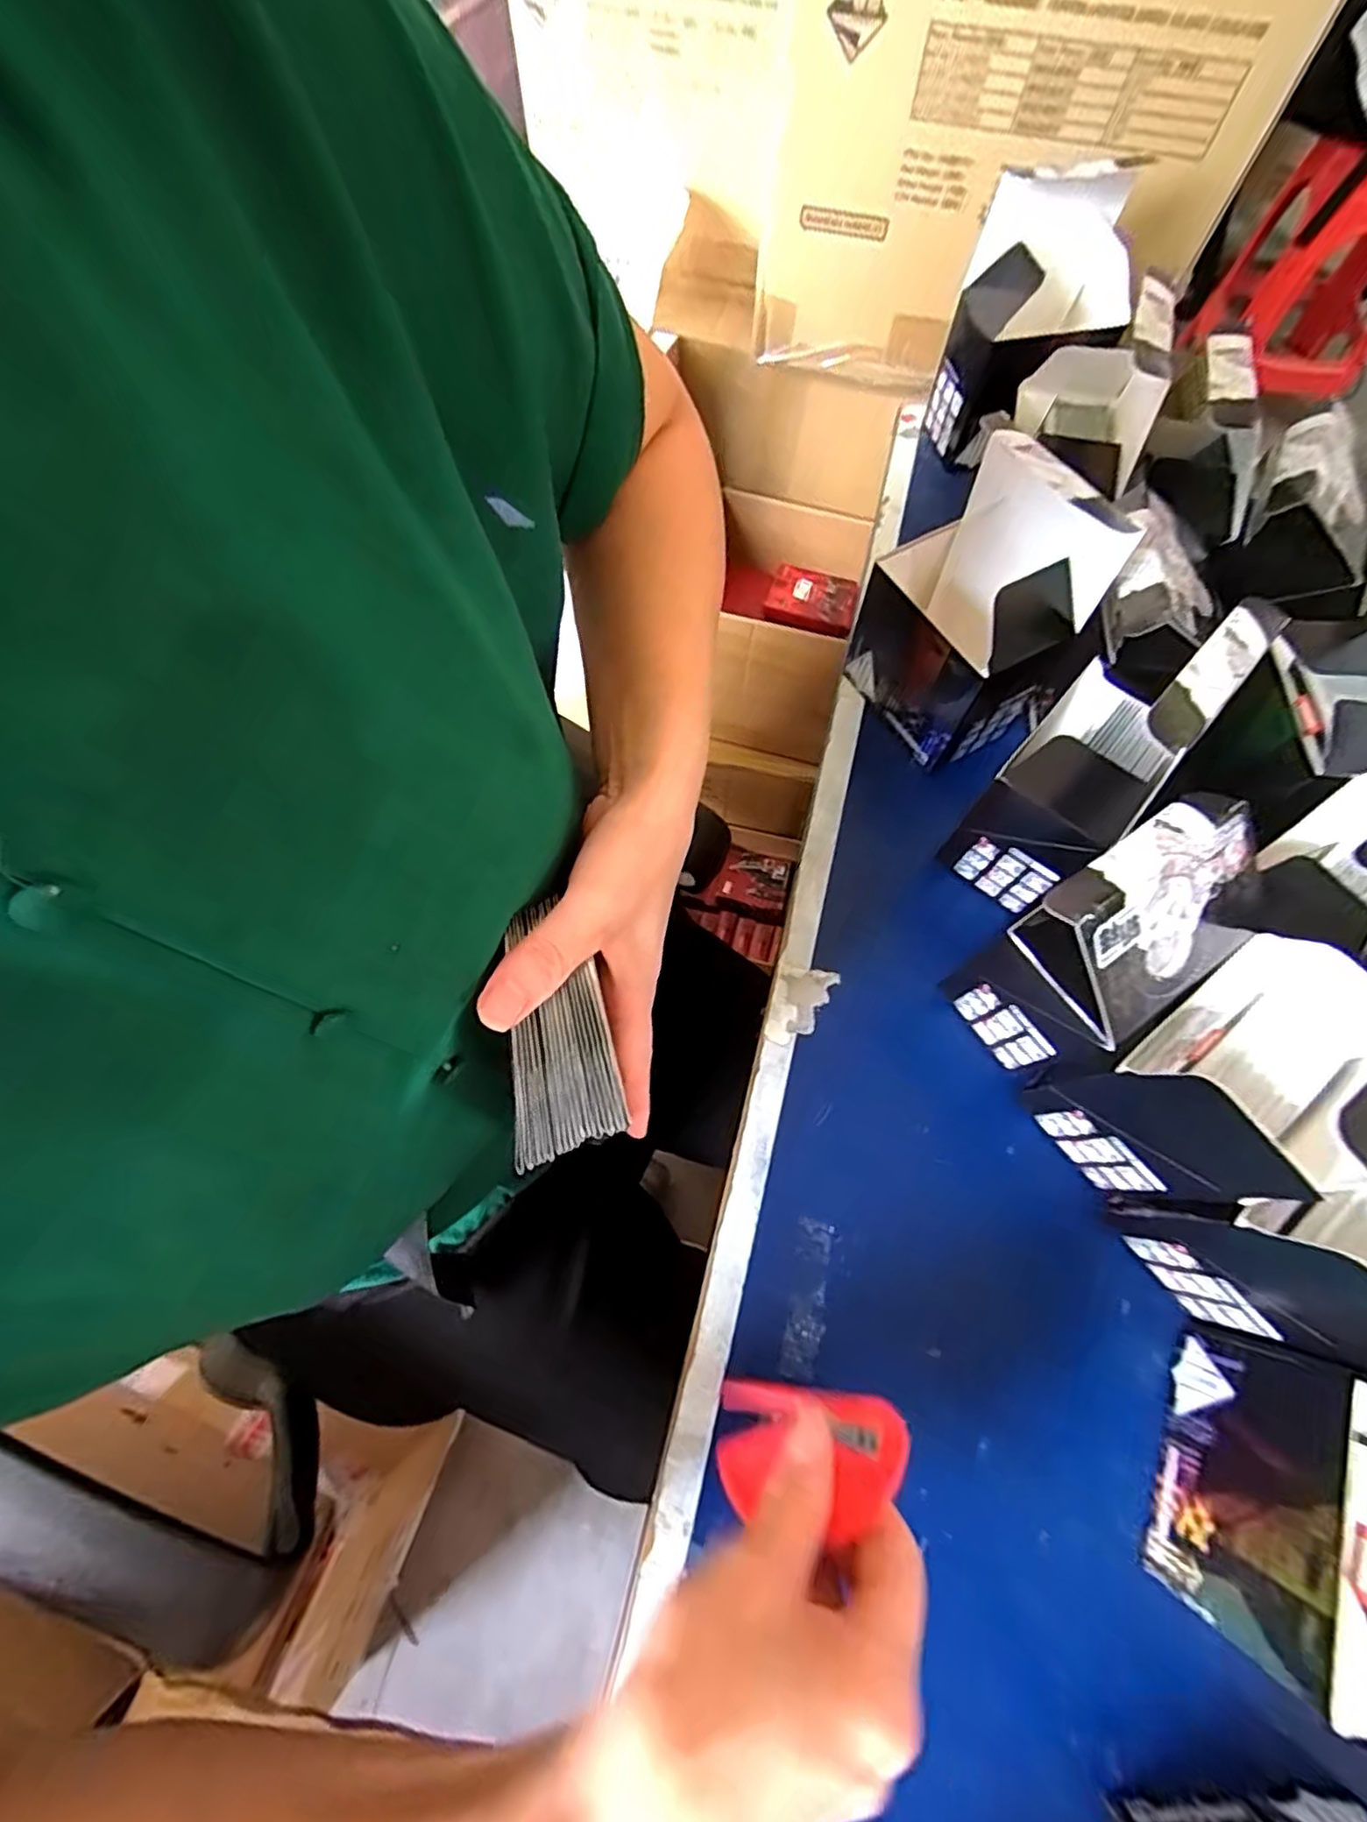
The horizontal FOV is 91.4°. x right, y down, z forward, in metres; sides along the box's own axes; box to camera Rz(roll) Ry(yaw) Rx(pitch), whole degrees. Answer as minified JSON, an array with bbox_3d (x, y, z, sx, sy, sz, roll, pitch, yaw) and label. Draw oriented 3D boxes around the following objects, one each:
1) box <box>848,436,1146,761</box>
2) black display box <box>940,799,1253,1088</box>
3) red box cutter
[{"bbox_3d":[0.173,-0.180,0.401,0.079,0.151,0.096,-29,71,-10],"label":"box"},{"bbox_3d":[0.211,0.019,0.337,0.107,0.130,0.071,-33,72,-12],"label":"black display box"},{"bbox_3d":[0.048,0.211,0.257,0.073,0.011,0.042,-6,48,19],"label":"red box cutter"}]

